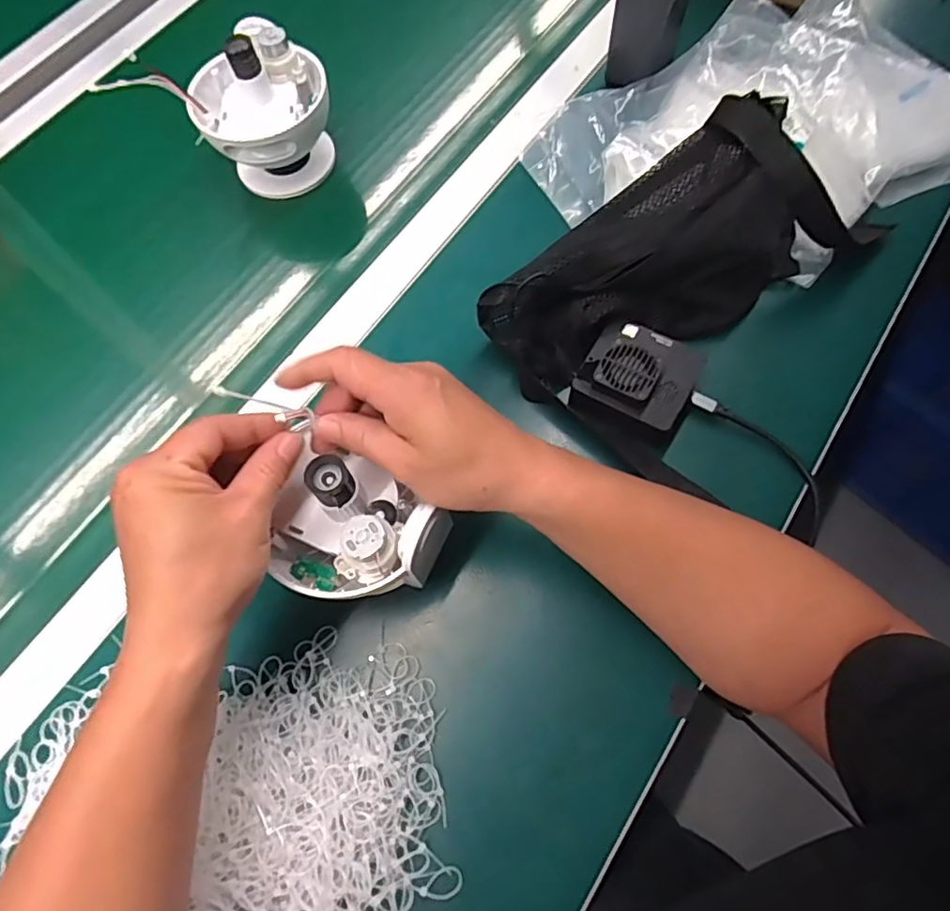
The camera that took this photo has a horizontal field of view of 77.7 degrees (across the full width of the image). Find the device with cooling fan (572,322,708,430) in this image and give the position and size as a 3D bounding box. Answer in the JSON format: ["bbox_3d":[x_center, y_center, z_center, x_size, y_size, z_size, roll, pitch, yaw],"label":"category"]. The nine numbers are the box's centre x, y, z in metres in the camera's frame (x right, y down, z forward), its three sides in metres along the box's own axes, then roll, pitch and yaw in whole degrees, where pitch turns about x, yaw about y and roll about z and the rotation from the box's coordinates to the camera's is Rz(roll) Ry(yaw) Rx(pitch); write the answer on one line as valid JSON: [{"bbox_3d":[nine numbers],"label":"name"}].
[{"bbox_3d":[0.121,-0.060,0.429,0.075,0.037,0.072,31,73,13],"label":"device with cooling fan"}]

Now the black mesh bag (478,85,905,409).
[{"bbox_3d":[0.146,-0.151,0.438,0.289,0.097,0.128,-30,71,-9],"label":"black mesh bag"}]

